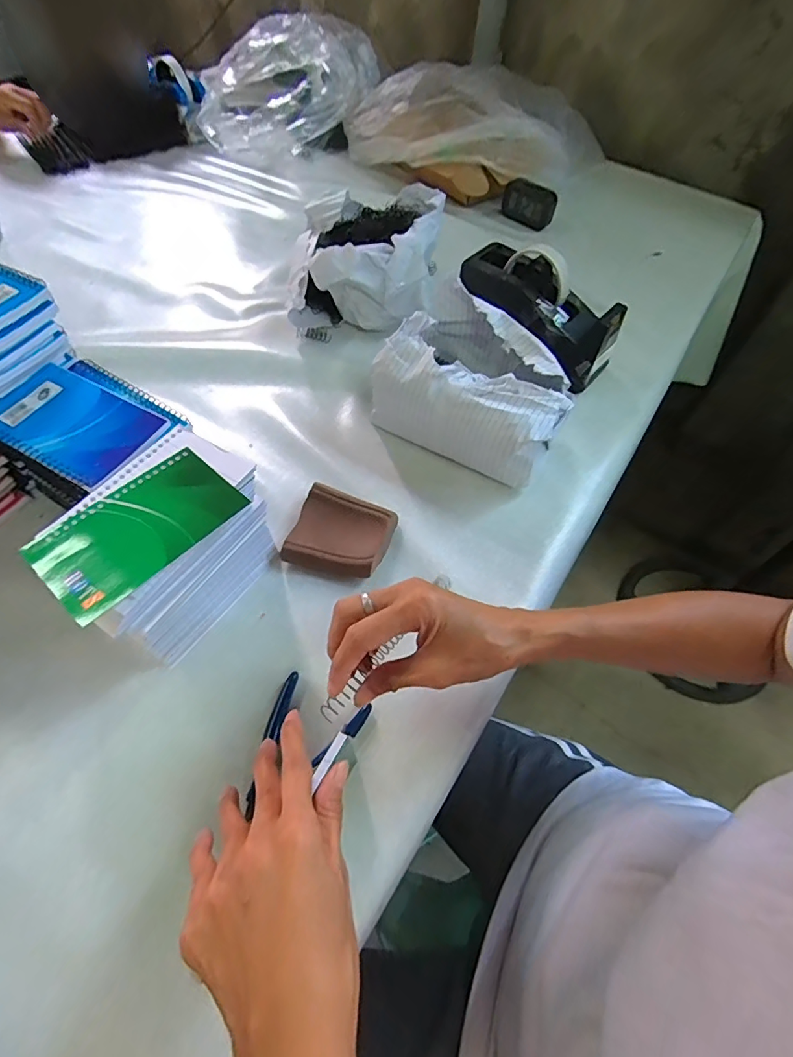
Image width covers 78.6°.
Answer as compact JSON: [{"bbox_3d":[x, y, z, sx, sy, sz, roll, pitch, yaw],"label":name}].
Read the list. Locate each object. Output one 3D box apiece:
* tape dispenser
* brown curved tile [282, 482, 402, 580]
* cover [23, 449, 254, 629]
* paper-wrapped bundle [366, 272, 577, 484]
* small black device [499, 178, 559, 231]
[{"bbox_3d":[0.175,-0.270,0.578,0.211,0.082,0.082,45,64,6],"label":"tape dispenser"},{"bbox_3d":[-0.050,0.005,0.456,0.089,0.021,0.085,16,58,7],"label":"brown curved tile"},{"bbox_3d":[-0.178,-0.003,0.338,0.077,0.004,0.128,38,62,19],"label":"cover"},{"bbox_3d":[0.087,-0.150,0.518,0.184,0.104,0.148,28,60,14],"label":"paper-wrapped bundle"},{"bbox_3d":[0.224,-0.549,0.820,0.093,0.065,0.016,32,63,14],"label":"small black device"}]

